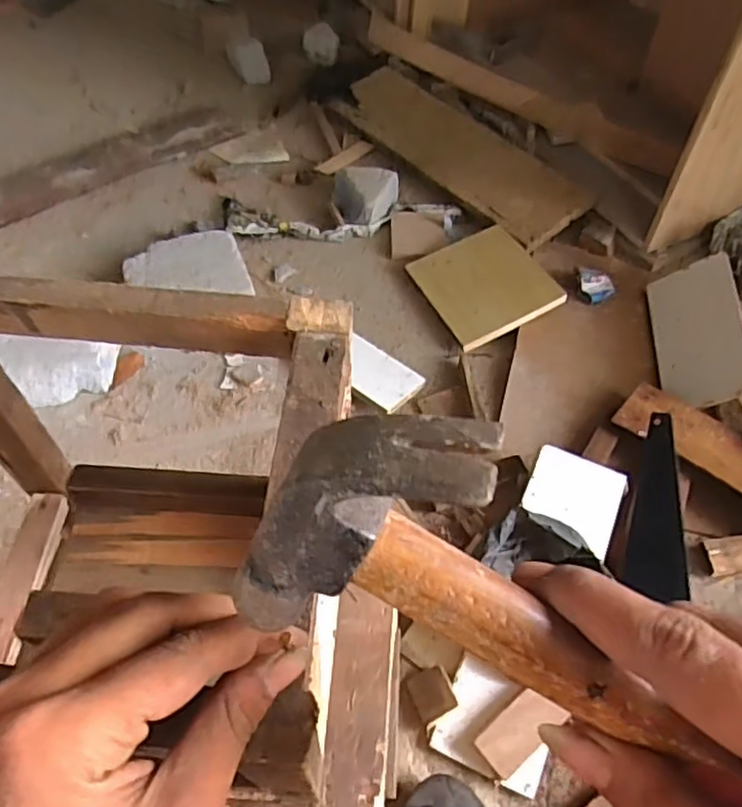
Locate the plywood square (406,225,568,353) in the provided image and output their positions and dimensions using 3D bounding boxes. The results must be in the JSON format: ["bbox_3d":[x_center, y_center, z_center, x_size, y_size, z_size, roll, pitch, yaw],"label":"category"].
[{"bbox_3d":[0.202,-0.216,1.140,0.198,0.014,0.242,-27,52,-2],"label":"plywood square"}]

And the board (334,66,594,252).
[{"bbox_3d":[0.167,-0.559,1.394,0.192,0.020,0.685,-36,60,-11],"label":"board"}]

